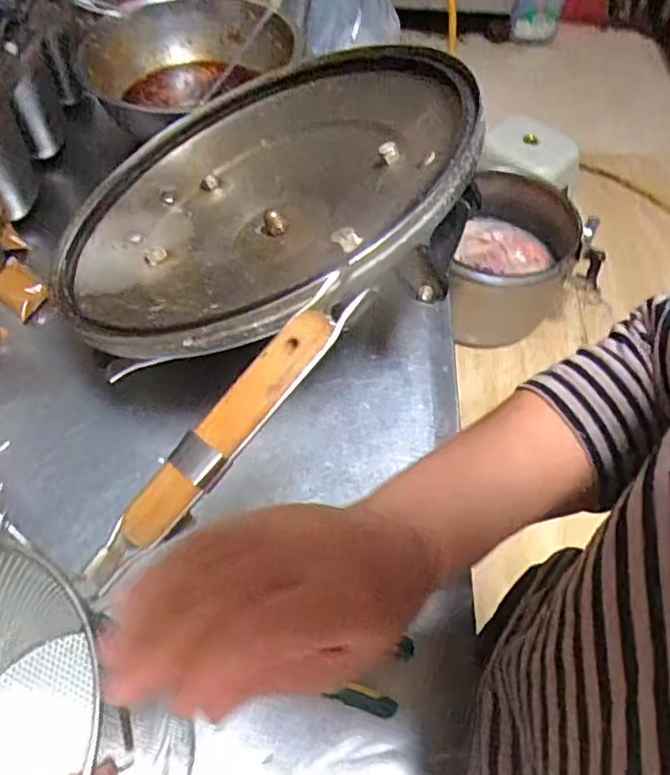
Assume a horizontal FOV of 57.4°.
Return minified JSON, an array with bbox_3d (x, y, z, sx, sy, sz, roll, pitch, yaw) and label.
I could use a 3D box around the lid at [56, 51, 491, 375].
[{"bbox_3d":[-0.056,-0.150,0.531,0.350,0.083,0.367,-14,45,15],"label":"lid"}]

